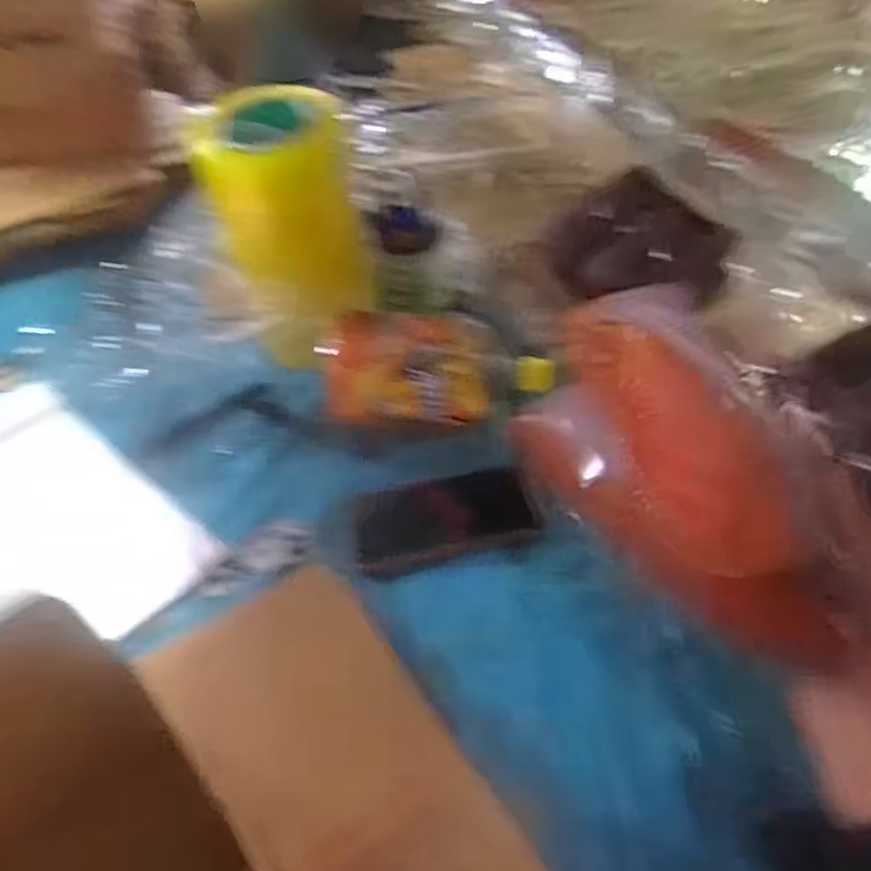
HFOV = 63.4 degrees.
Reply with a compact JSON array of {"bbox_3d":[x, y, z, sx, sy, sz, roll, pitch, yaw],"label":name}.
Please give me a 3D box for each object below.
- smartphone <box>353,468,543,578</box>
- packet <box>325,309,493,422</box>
[{"bbox_3d":[0.007,0.067,0.568,0.144,0.006,0.065,-15,81,-7],"label":"smartphone"},{"bbox_3d":[-0.023,-0.058,0.614,0.136,0.092,0.028,0,19,-9],"label":"packet"}]

